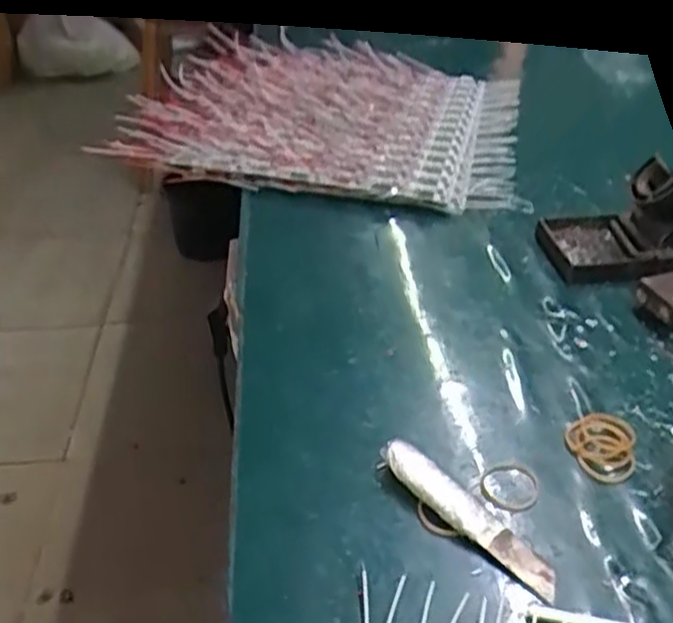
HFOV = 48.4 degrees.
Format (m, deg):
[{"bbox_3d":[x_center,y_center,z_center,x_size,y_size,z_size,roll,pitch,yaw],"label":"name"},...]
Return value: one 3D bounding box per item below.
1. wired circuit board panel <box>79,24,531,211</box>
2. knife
[{"bbox_3d":[-0.013,-0.199,0.722,0.346,0.036,0.304,9,38,11],"label":"wired circuit board panel"},{"bbox_3d":[0.062,0.096,0.358,0.020,0.009,0.102,-29,45,-33],"label":"knife"}]

